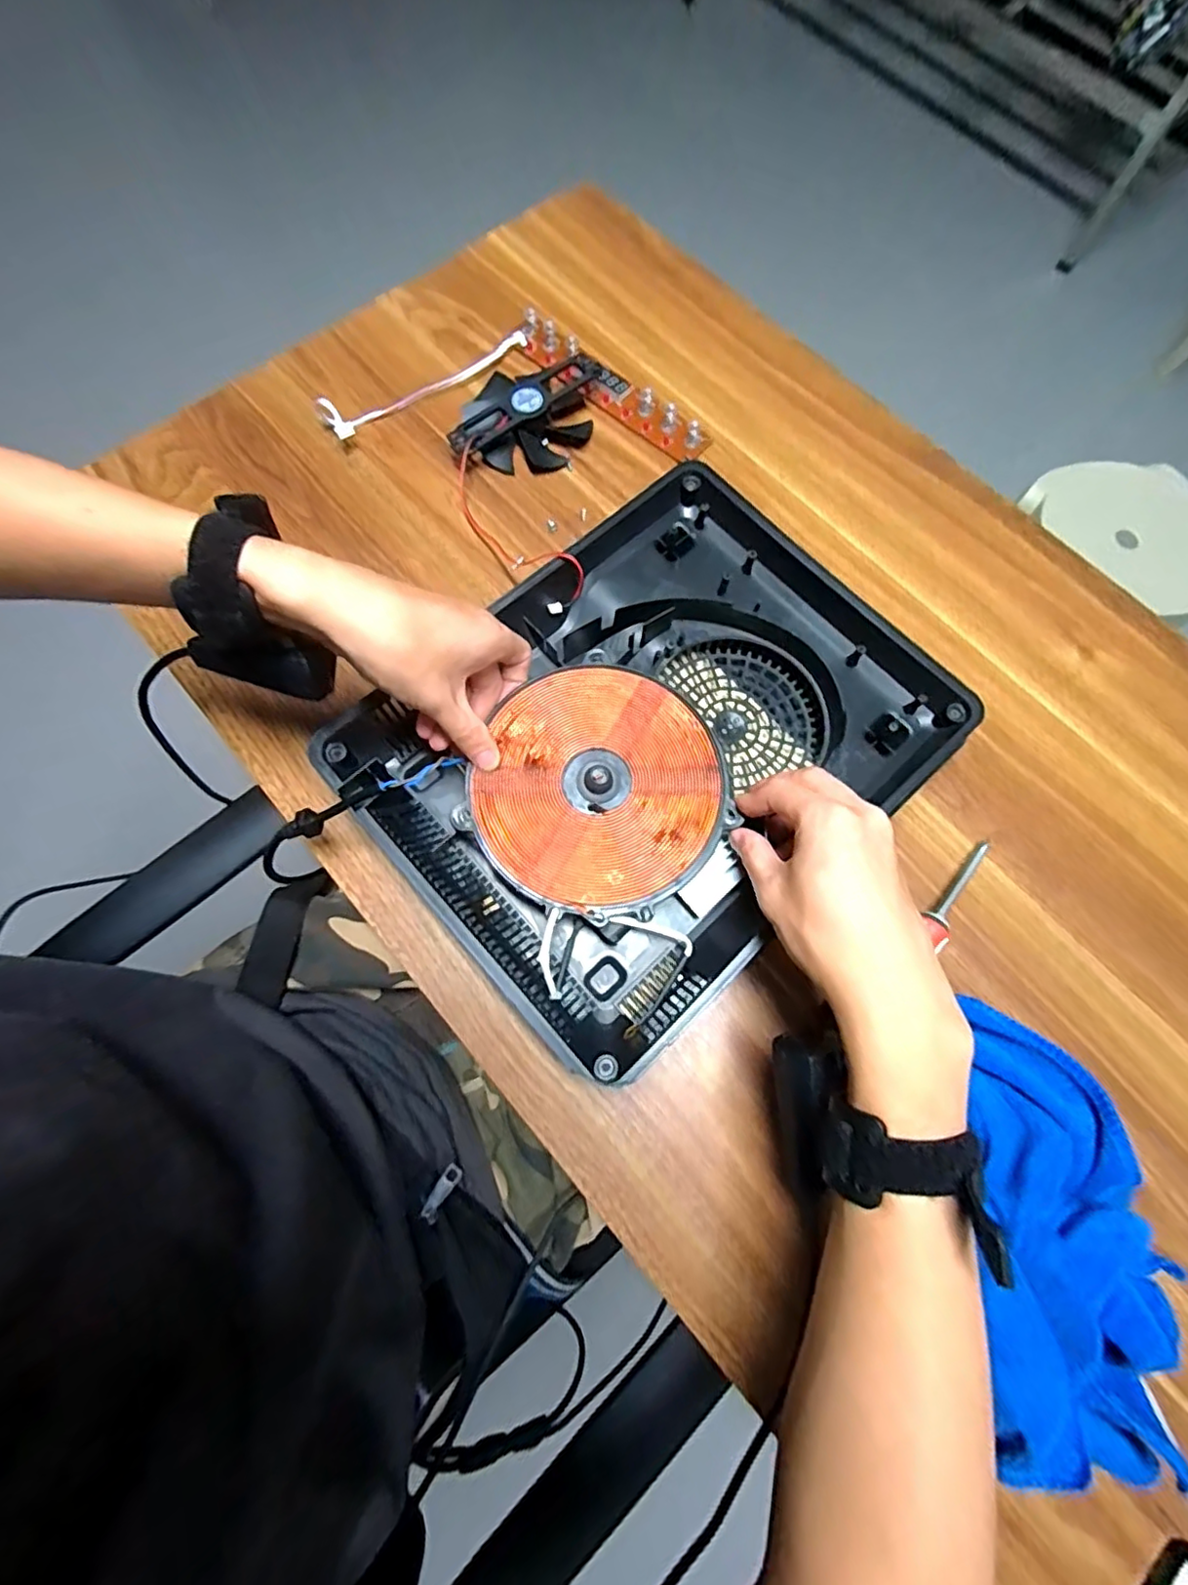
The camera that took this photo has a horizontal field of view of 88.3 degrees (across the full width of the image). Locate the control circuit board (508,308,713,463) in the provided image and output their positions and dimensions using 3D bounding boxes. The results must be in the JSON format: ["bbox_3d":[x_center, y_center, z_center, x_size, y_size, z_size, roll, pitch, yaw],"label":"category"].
[{"bbox_3d":[0.011,-0.349,0.521,0.199,0.013,0.038,37,76,9],"label":"control circuit board"}]

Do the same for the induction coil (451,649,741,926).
[{"bbox_3d":[0.004,-0.004,0.376,0.148,0.005,0.151,0,74,-1],"label":"induction coil"}]

